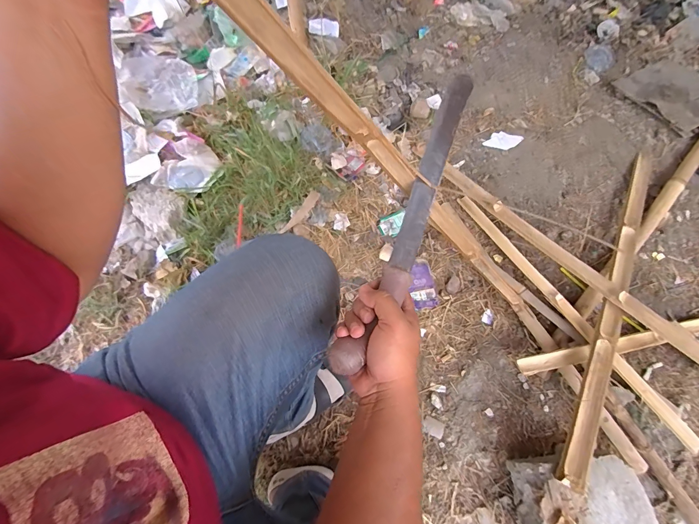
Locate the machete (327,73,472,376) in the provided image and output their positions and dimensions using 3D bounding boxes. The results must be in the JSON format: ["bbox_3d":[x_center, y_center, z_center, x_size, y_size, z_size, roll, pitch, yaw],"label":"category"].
[{"bbox_3d":[0.076,-0.060,0.395,0.044,0.032,0.393,21,73,10],"label":"machete"}]

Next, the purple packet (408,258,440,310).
[{"bbox_3d":[0.180,0.055,0.852,0.063,0.012,0.131,-10,66,-5],"label":"purple packet"}]

